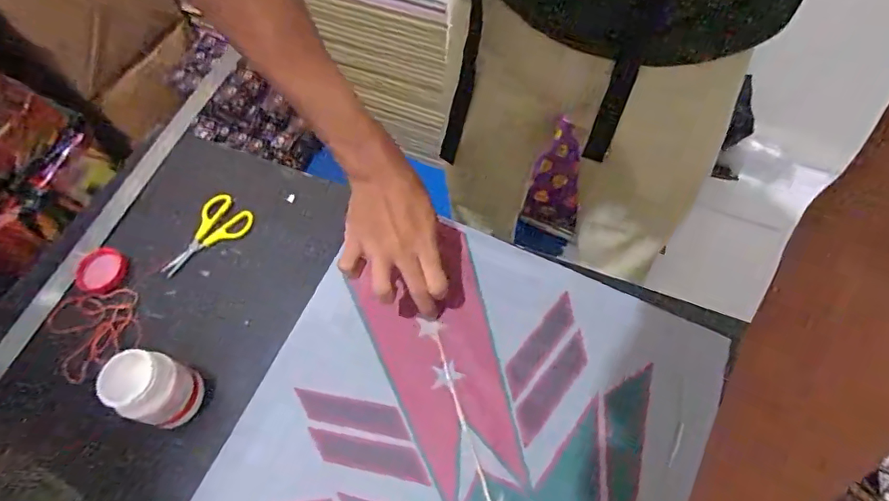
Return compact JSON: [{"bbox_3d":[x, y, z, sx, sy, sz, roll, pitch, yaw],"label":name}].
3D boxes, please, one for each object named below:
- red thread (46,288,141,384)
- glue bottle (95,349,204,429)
[{"bbox_3d":[-0.387,0.084,0.545,0.098,0.016,0.106,-2,61,3],"label":"red thread"},{"bbox_3d":[-0.270,0.128,0.465,0.060,0.085,0.062,-2,61,3],"label":"glue bottle"}]

